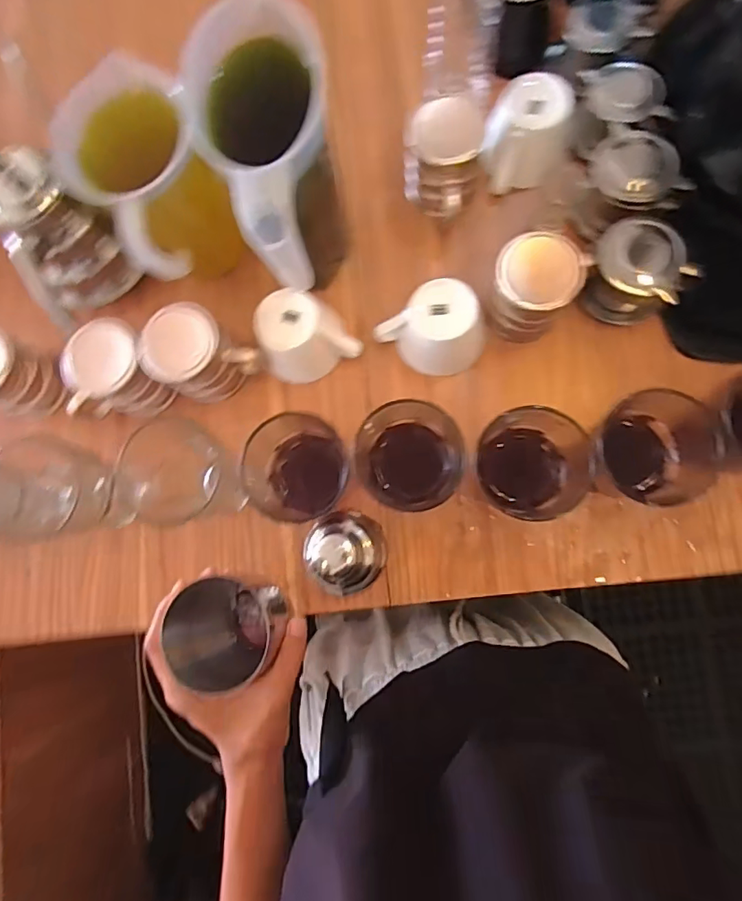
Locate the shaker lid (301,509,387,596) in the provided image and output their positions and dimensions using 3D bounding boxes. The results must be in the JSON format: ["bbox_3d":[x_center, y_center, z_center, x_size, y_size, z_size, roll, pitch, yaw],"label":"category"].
[{"bbox_3d":[-0.027,0.101,0.492,0.075,0.063,0.080,-1,83,6],"label":"shaker lid"}]

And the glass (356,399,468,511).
[{"bbox_3d":[0.038,0.008,0.483,0.092,0.088,0.092,-3,83,6],"label":"glass"}]

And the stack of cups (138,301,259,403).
[{"bbox_3d":[-0.170,-0.091,0.517,0.093,0.091,0.080,38,89,9],"label":"stack of cups"}]

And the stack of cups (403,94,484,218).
[{"bbox_3d":[0.071,-0.272,0.505,0.073,0.106,0.074,-3,83,6],"label":"stack of cups"}]

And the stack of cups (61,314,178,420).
[{"bbox_3d":[-0.263,-0.080,0.526,0.096,0.089,0.076,-17,82,4],"label":"stack of cups"}]

